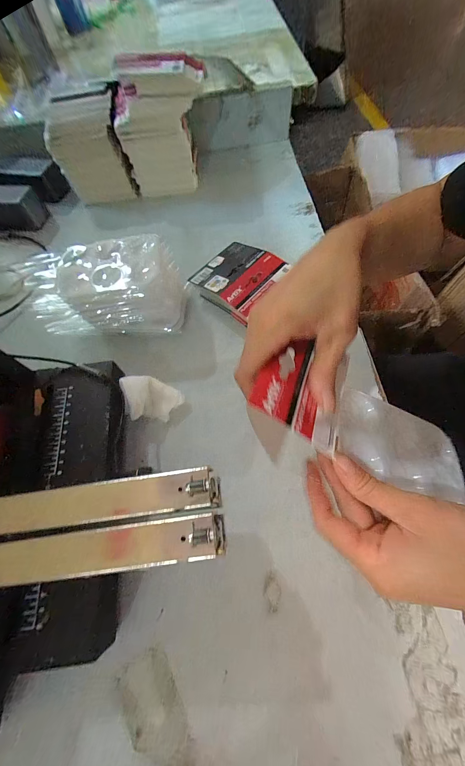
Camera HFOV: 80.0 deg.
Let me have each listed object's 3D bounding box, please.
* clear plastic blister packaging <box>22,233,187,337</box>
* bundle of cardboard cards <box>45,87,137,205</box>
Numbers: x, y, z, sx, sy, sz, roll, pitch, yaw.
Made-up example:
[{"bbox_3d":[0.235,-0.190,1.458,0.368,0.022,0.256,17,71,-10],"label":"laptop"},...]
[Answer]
[{"bbox_3d":[-0.159,-0.113,0.358,0.184,0.093,0.090,-10,64,-1],"label":"clear plastic blister packaging"},{"bbox_3d":[-0.244,-0.400,0.483,0.116,0.127,0.072,-9,64,-1],"label":"bundle of cardboard cards"}]

